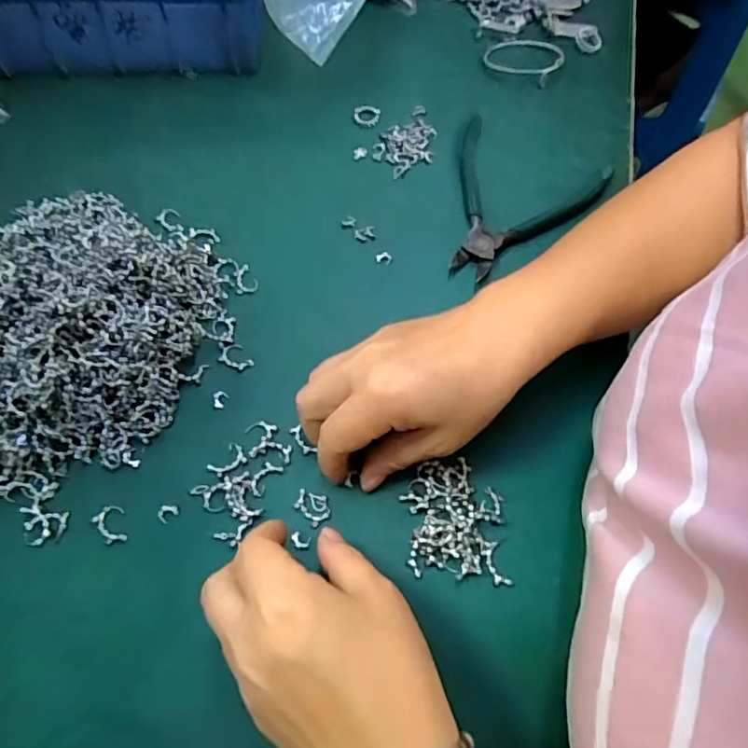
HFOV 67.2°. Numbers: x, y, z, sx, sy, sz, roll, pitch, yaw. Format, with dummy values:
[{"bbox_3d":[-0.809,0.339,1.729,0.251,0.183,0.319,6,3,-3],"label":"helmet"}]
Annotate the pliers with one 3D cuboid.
[{"bbox_3d":[0.090,-0.125,0.408,0.115,0.009,0.137,32,67,14],"label":"pliers"}]

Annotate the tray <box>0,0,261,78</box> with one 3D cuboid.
[{"bbox_3d":[-0.212,-0.337,0.476,0.236,0.071,0.170,-2,63,-2],"label":"tray"}]

